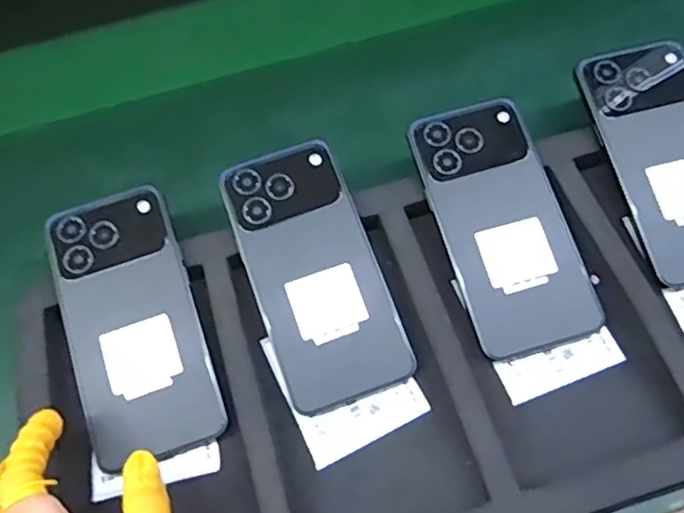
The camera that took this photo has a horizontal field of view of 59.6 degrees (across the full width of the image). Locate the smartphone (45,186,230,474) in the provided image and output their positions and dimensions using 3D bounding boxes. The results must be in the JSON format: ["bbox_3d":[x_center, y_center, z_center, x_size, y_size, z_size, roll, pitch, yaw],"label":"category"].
[{"bbox_3d":[-0.125,0.038,0.357,0.075,0.007,0.160,-19,76,-6],"label":"smartphone"}]

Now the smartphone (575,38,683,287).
[{"bbox_3d":[0.214,-0.065,0.387,0.075,0.010,0.159,-15,76,-4],"label":"smartphone"}]

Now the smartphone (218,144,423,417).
[{"bbox_3d":[-0.017,0.009,0.366,0.077,0.007,0.159,-20,78,-6],"label":"smartphone"}]

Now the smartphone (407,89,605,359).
[{"bbox_3d":[0.100,-0.022,0.373,0.078,0.006,0.159,-17,76,-5],"label":"smartphone"}]

